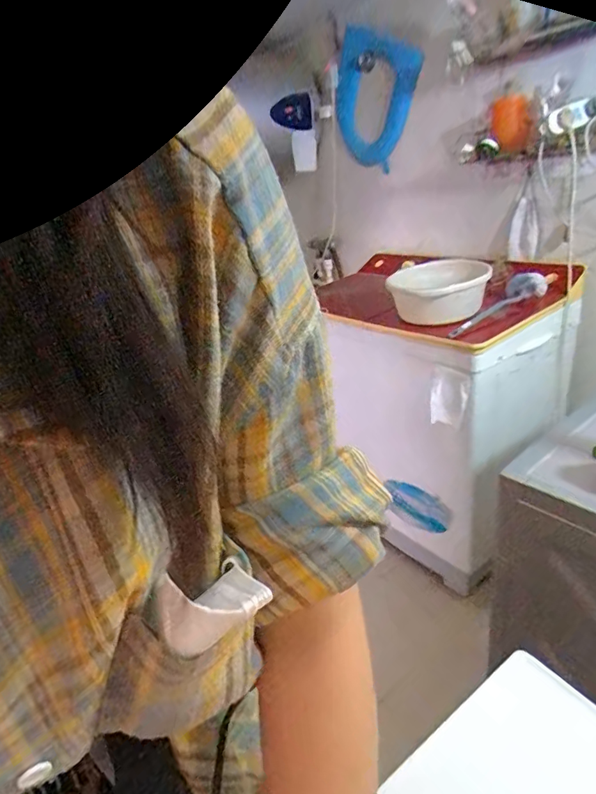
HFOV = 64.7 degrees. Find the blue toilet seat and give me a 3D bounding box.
[{"bbox_3d":[0.242,-0.932,1.518,0.023,0.385,0.395,-27,54,-18],"label":"blue toilet seat"}]

